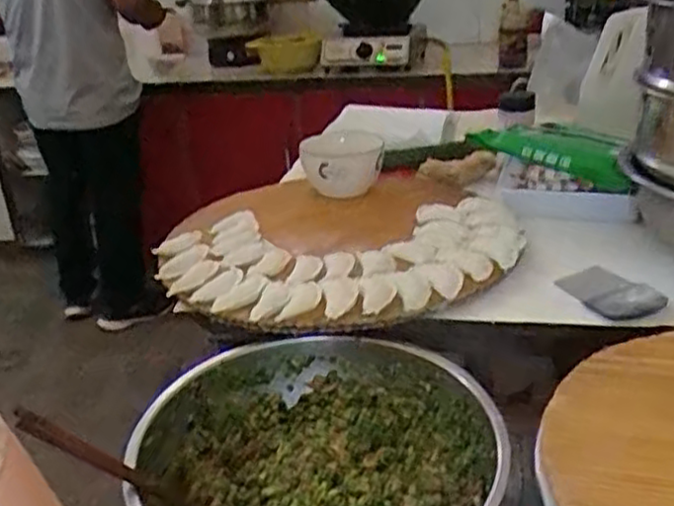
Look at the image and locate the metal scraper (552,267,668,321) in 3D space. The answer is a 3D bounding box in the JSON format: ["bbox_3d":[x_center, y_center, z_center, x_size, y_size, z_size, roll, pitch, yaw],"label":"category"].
[{"bbox_3d":[0.287,0.038,0.754,0.065,0.013,0.108,-13,25,-19],"label":"metal scraper"}]

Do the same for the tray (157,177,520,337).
[{"bbox_3d":[0.002,-0.016,0.903,0.418,0.038,0.408,-3,26,1],"label":"tray"}]

